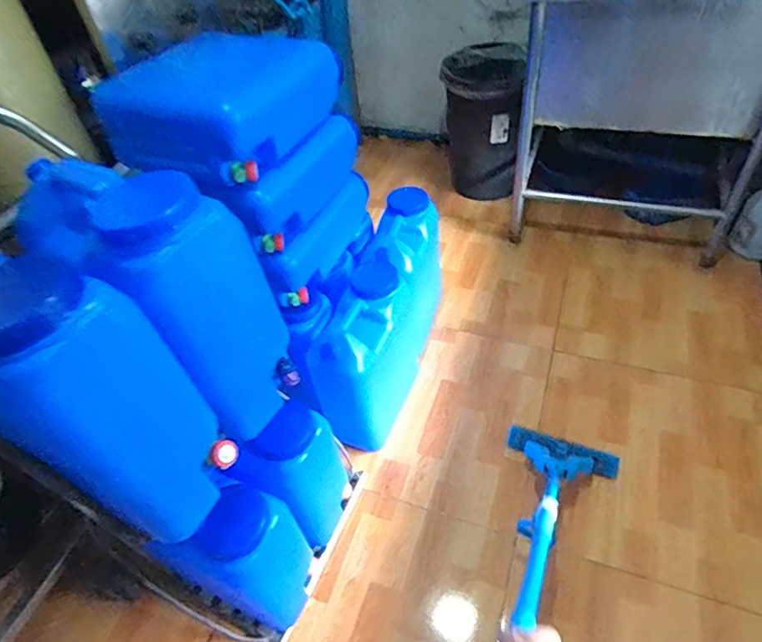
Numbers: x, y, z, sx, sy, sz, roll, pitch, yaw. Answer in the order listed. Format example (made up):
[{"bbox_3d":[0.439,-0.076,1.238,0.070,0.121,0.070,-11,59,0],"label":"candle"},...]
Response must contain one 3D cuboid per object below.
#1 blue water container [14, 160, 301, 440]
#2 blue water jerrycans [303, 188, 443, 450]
[{"bbox_3d":[-0.322,-0.037,0.766,0.310,0.383,0.159,22,55,26],"label":"blue water container"},{"bbox_3d":[0.022,-0.007,1.506,0.179,0.415,0.719,9,50,16],"label":"blue water jerrycans"}]

